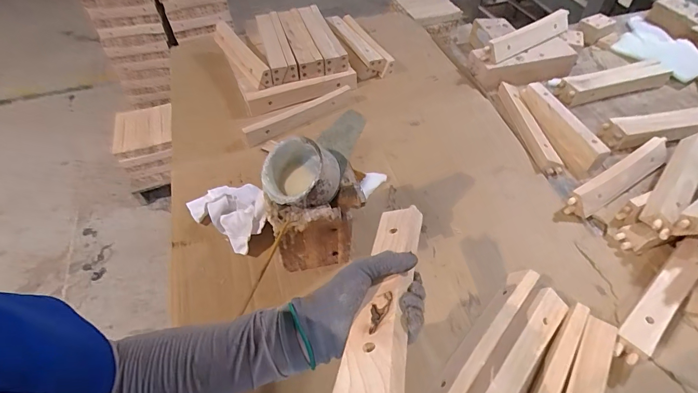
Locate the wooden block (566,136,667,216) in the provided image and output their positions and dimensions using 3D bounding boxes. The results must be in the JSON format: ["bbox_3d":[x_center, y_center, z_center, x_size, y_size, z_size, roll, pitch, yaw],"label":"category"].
[{"bbox_3d":[0.480,-0.033,0.650,0.268,0.039,0.041,-27,54,-19],"label":"wooden block"}]

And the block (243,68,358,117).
[{"bbox_3d":[-0.097,-0.225,0.800,0.245,0.037,0.037,-17,52,-12],"label":"block"}]

